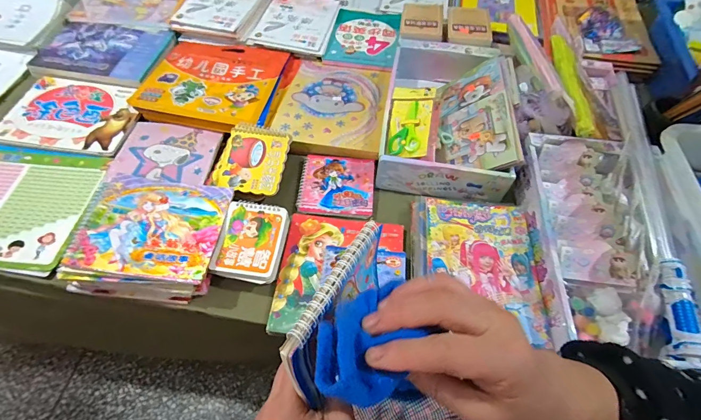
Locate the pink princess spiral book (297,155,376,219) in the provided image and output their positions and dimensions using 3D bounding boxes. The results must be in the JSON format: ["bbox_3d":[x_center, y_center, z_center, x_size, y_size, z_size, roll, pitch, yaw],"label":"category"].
[{"bbox_3d":[-0.028,-0.053,0.711,0.150,0.012,0.142,4,57,1],"label":"pink princess spiral book"}]

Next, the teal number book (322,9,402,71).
[{"bbox_3d":[0.040,-0.482,0.961,0.180,0.016,0.276,8,57,5],"label":"teal number book"}]

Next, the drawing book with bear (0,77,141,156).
[{"bbox_3d":[-0.630,-0.221,0.797,0.289,0.013,0.208,9,58,4],"label":"drawing book with bear"}]

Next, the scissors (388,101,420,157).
[{"bbox_3d":[0.109,-0.165,0.711,0.065,0.012,0.120,-8,63,21],"label":"scissors"}]

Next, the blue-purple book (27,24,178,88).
[{"bbox_3d":[-0.635,-0.411,0.892,0.312,0.020,0.213,9,58,4],"label":"blue-purple book"}]

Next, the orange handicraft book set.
[{"bbox_3d":[-0.314,-0.306,0.829,0.310,0.031,0.277,13,58,6],"label":"orange handicraft book set"}]

